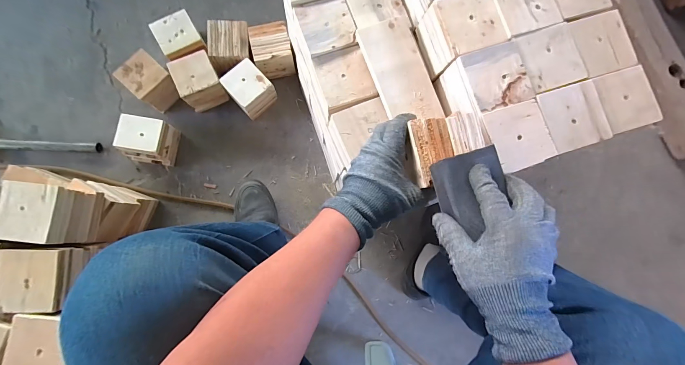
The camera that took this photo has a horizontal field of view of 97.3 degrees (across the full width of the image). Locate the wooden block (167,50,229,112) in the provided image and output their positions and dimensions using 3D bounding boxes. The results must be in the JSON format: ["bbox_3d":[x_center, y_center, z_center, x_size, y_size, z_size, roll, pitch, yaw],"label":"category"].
[{"bbox_3d":[-0.354,-0.248,0.752,0.097,0.096,0.099,-27,85,-6],"label":"wooden block"}]

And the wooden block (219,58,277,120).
[{"bbox_3d":[-0.231,-0.228,0.757,0.096,0.091,0.100,-40,88,-6],"label":"wooden block"}]

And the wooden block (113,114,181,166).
[{"bbox_3d":[-0.468,-0.099,0.730,0.100,0.103,0.096,10,82,-2],"label":"wooden block"}]

